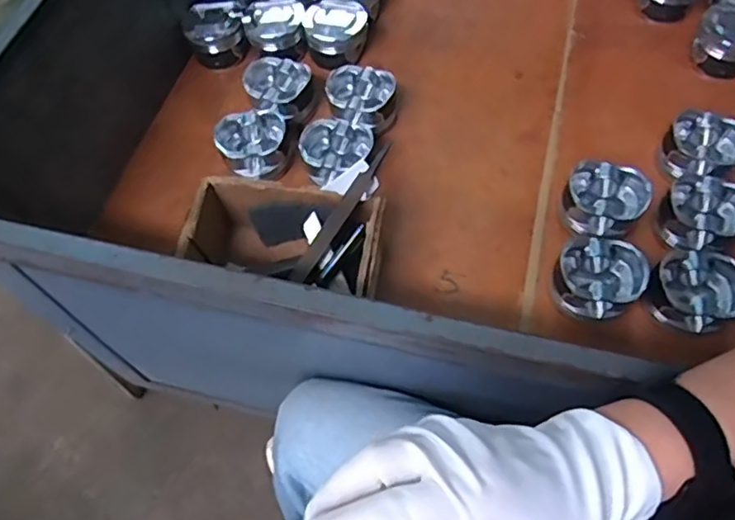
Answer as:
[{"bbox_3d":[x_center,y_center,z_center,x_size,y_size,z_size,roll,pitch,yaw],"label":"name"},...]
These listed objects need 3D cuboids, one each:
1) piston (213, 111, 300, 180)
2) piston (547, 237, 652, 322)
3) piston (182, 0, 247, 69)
[{"bbox_3d":[-0.132,-0.140,0.728,0.098,0.051,0.080,-15,63,-6],"label":"piston"},{"bbox_3d":[0.238,0.021,0.614,0.087,0.052,0.080,-1,62,1],"label":"piston"},{"bbox_3d":[-0.207,-0.312,0.815,0.076,0.054,0.079,-1,62,1],"label":"piston"}]

